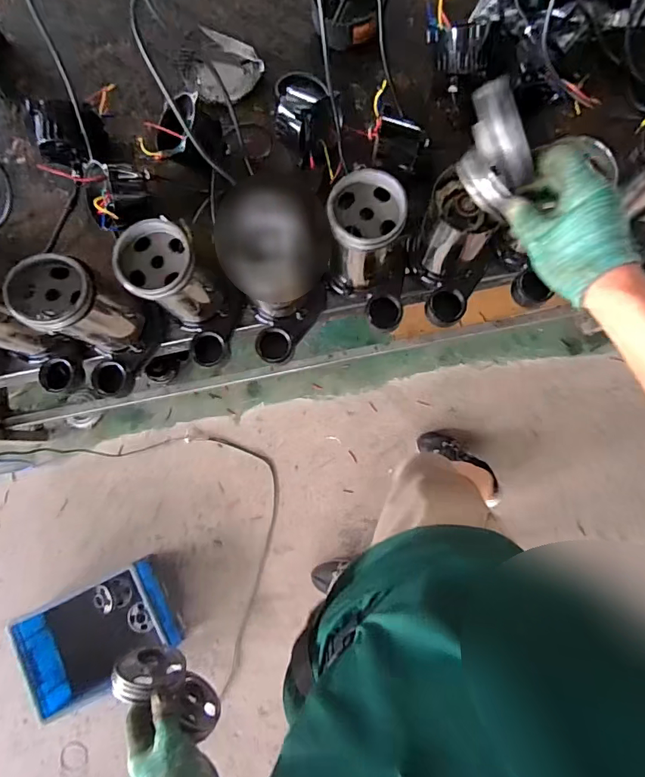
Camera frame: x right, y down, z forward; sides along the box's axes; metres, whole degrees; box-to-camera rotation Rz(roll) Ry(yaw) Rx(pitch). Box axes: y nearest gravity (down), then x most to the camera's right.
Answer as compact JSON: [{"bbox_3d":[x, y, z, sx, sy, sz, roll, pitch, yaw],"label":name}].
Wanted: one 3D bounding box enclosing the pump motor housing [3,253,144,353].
[{"bbox_3d":[-0.321,-0.103,0.615,0.106,0.164,0.104,24,84,5],"label":"pump motor housing"}]

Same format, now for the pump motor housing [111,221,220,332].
[{"bbox_3d":[-0.193,-0.146,0.612,0.089,0.169,0.088,0,83,2],"label":"pump motor housing"}]

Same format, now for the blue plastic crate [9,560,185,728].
[{"bbox_3d":[-0.647,0.736,1.363,0.402,0.183,0.305,-25,82,-1],"label":"blue plastic crate"}]

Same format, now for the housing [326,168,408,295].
[{"bbox_3d":[0.063,-0.193,0.605,0.102,0.164,0.099,1,83,3],"label":"housing"}]

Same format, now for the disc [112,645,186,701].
[{"bbox_3d":[-0.224,0.367,0.602,0.080,0.084,0.031,7,87,2],"label":"disc"}]

